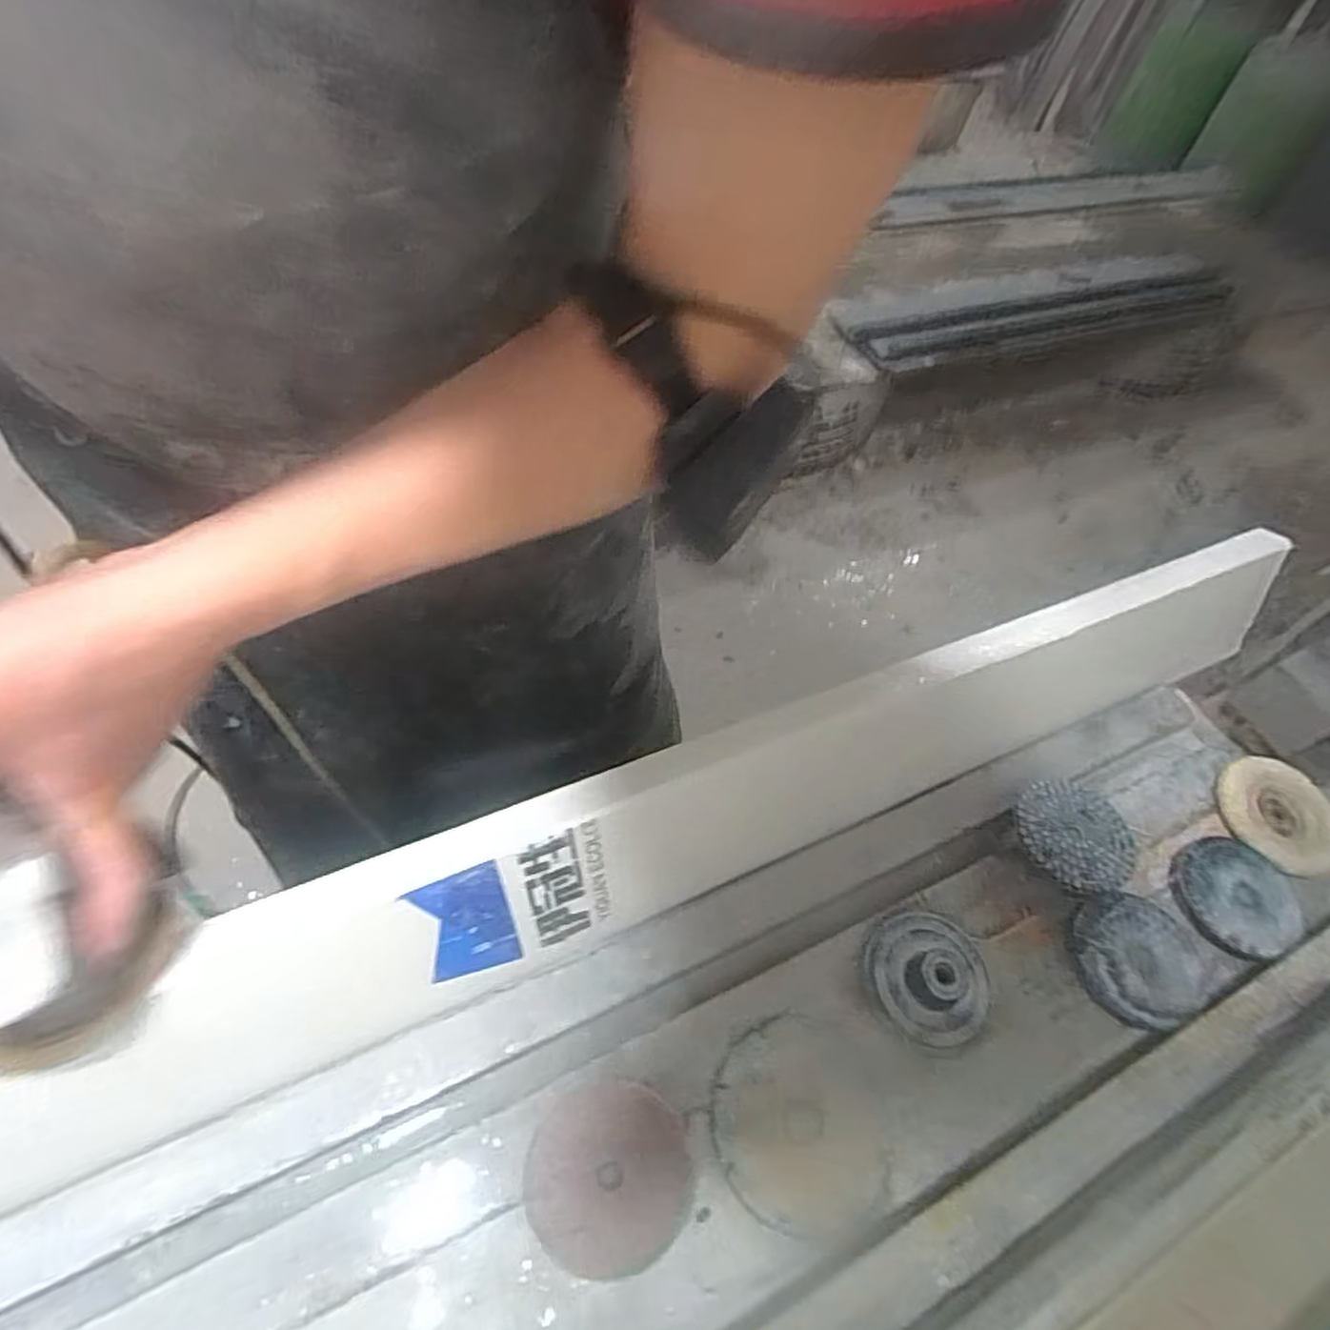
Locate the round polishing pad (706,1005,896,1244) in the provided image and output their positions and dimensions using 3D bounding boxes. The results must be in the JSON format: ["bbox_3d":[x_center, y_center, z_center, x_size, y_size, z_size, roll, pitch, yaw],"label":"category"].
[{"bbox_3d":[0.074,0.244,0.386,0.095,0.005,0.096,5,58,-8],"label":"round polishing pad"}]

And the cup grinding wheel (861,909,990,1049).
[{"bbox_3d":[0.157,0.182,0.425,0.069,0.027,0.073,4,55,-6],"label":"cup grinding wheel"}]

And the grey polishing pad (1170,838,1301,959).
[{"bbox_3d":[0.376,0.149,0.470,0.072,0.022,0.075,-14,59,-17],"label":"grey polishing pad"}]

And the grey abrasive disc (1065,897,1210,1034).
[{"bbox_3d":[0.294,0.180,0.438,0.079,0.029,0.072,-5,57,-12],"label":"grey abrasive disc"}]

